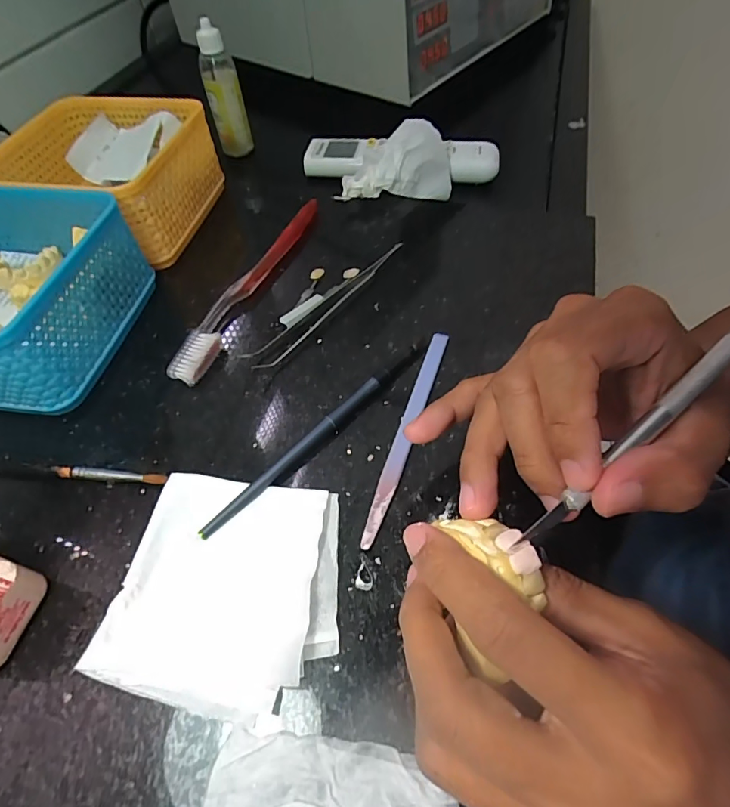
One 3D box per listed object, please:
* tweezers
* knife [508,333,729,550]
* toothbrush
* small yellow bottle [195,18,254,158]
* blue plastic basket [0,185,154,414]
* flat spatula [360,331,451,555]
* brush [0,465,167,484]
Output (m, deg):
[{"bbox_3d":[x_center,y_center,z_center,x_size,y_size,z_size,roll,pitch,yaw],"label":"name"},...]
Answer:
[{"bbox_3d":[-0.022,-0.067,0.297,0.136,0.010,0.021,-40,62,-22],"label":"tweezers"},{"bbox_3d":[0.103,0.003,0.155,0.135,0.004,0.007,-40,61,-9],"label":"knife"},{"bbox_3d":[-0.078,-0.085,0.313,0.023,0.014,0.182,16,57,14],"label":"toothbrush"},{"bbox_3d":[-0.132,-0.290,0.422,0.033,0.105,0.029,-15,56,-7],"label":"small yellow bottle"},{"bbox_3d":[-0.222,-0.068,0.278,0.131,0.063,0.129,6,56,7],"label":"blue plastic basket"},{"bbox_3d":[0.024,0.012,0.243,0.010,0.005,0.136,15,57,13],"label":"flat spatula"},{"bbox_3d":[-0.194,0.033,0.240,0.184,0.007,0.008,3,55,5],"label":"brush"}]

